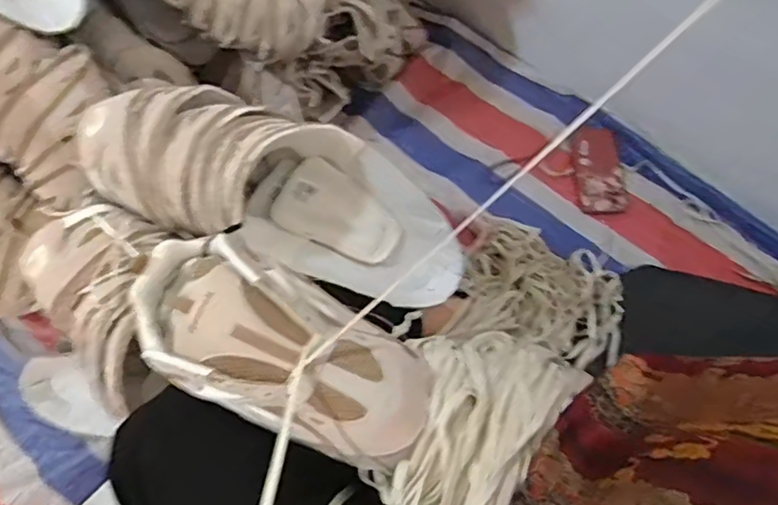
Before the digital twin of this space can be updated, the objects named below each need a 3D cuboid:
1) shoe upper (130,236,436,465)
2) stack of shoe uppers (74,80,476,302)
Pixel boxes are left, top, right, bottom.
[{"bbox_3d":[-0.088,0.071,0.461,0.255,0.064,0.118,27,66,7],"label":"shoe upper"},{"bbox_3d":[-0.111,-0.072,0.589,0.411,0.117,0.167,19,65,-8],"label":"stack of shoe uppers"}]

